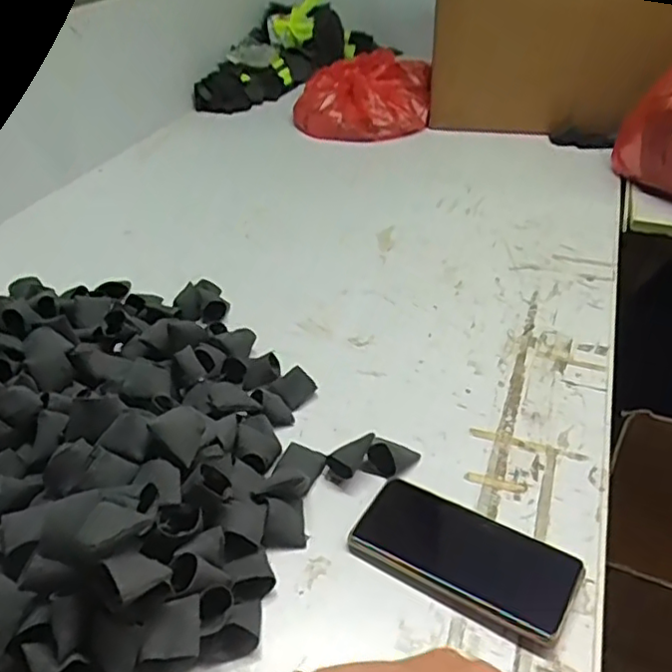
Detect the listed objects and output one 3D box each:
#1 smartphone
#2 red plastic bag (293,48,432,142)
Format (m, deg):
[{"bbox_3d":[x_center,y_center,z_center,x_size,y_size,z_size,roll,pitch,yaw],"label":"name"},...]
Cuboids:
[{"bbox_3d":[0.094,0.163,0.483,0.161,0.011,0.075,19,41,26],"label":"smartphone"},{"bbox_3d":[0.053,-0.478,1.259,0.254,0.095,0.318,4,36,7],"label":"red plastic bag"}]

